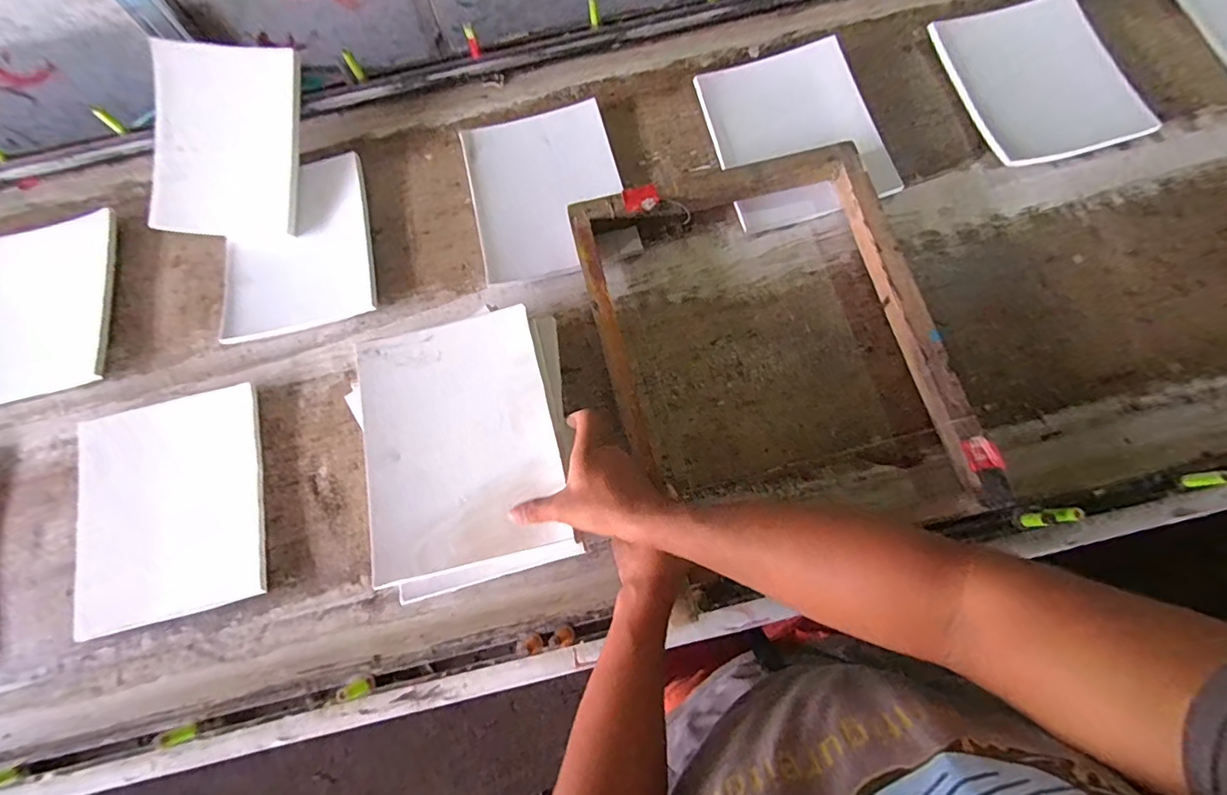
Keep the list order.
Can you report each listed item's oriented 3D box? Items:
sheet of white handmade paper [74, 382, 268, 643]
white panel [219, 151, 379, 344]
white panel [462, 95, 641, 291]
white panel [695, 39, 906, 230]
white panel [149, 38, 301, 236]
[{"bbox_3d":[-0.558,0.133,0.651,0.224,0.017,0.271,-15,77,-3],"label":"sheet of white handmade paper"},{"bbox_3d":[-0.458,-0.220,0.758,0.204,0.022,0.254,-12,77,-2],"label":"white panel"},{"bbox_3d":[-0.098,-0.307,0.770,0.216,0.030,0.265,-14,77,-3],"label":"white panel"},{"bbox_3d":[0.271,-0.398,0.779,0.233,0.030,0.280,-13,77,-2],"label":"white panel"},{"bbox_3d":[-0.561,-0.367,0.751,0.199,0.026,0.254,1,99,-6],"label":"white panel"}]

